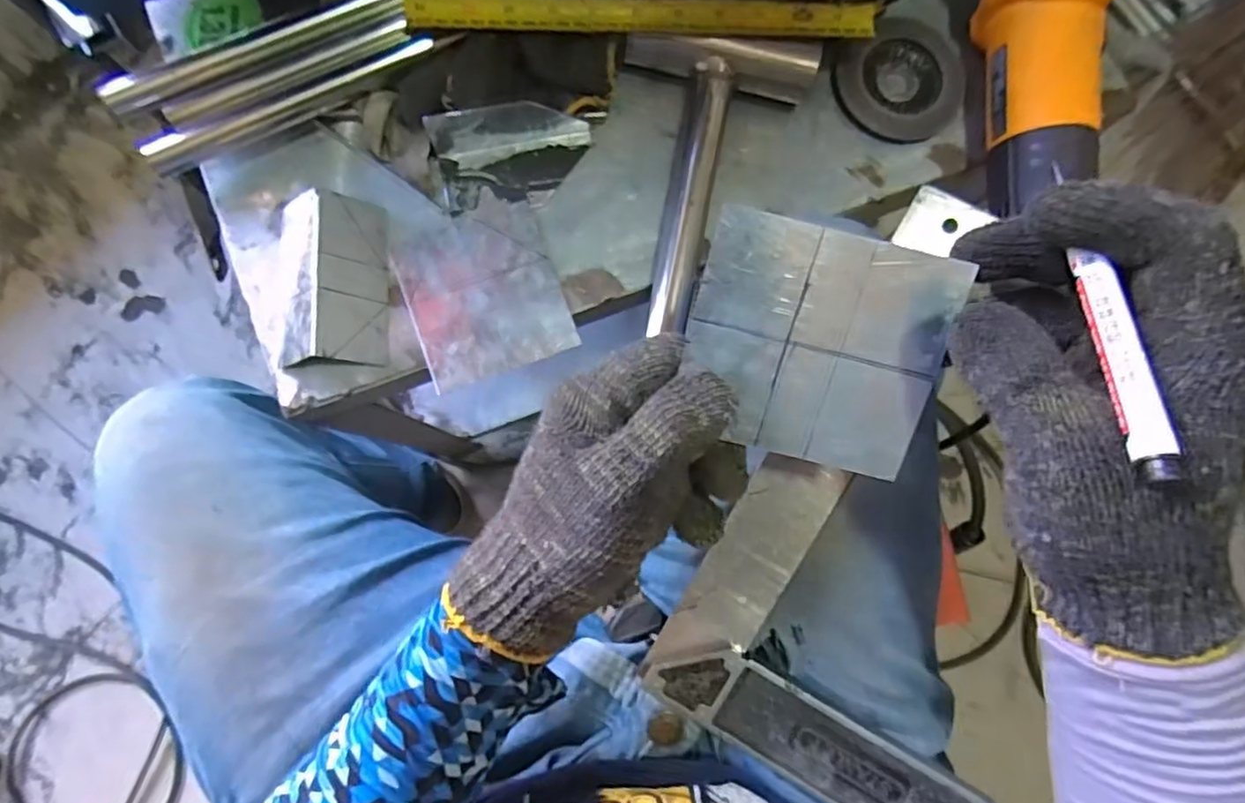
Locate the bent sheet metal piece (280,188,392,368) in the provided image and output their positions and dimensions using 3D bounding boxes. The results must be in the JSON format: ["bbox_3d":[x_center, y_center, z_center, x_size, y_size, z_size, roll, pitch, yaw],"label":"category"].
[{"bbox_3d":[-0.177,-0.073,0.384,0.065,0.037,0.100,-1,83,-5],"label":"bent sheet metal piece"}]

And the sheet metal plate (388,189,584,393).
[{"bbox_3d":[-0.088,-0.070,0.404,0.092,0.009,0.106,-19,82,-6],"label":"sheet metal plate"}]

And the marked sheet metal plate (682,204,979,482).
[{"bbox_3d":[0.077,-0.021,0.260,0.099,0.004,0.090,14,107,1],"label":"marked sheet metal plate"}]

